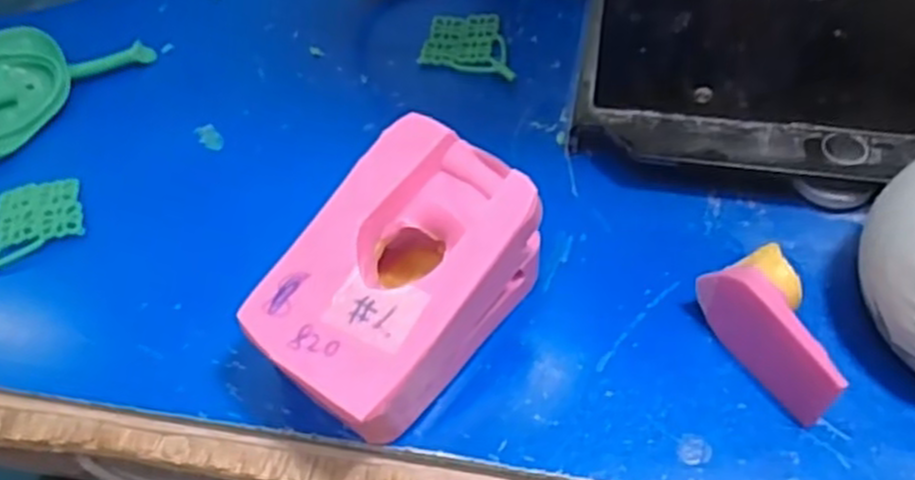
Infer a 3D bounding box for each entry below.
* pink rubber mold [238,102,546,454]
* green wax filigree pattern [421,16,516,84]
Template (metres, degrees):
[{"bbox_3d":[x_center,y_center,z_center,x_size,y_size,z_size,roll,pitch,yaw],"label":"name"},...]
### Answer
[{"bbox_3d":[-0.014,0.013,0.197,0.047,0.048,0.068,35,63,26],"label":"pink rubber mold"},{"bbox_3d":[0.005,-0.071,0.284,0.034,0.005,0.032,8,55,10],"label":"green wax filigree pattern"}]

